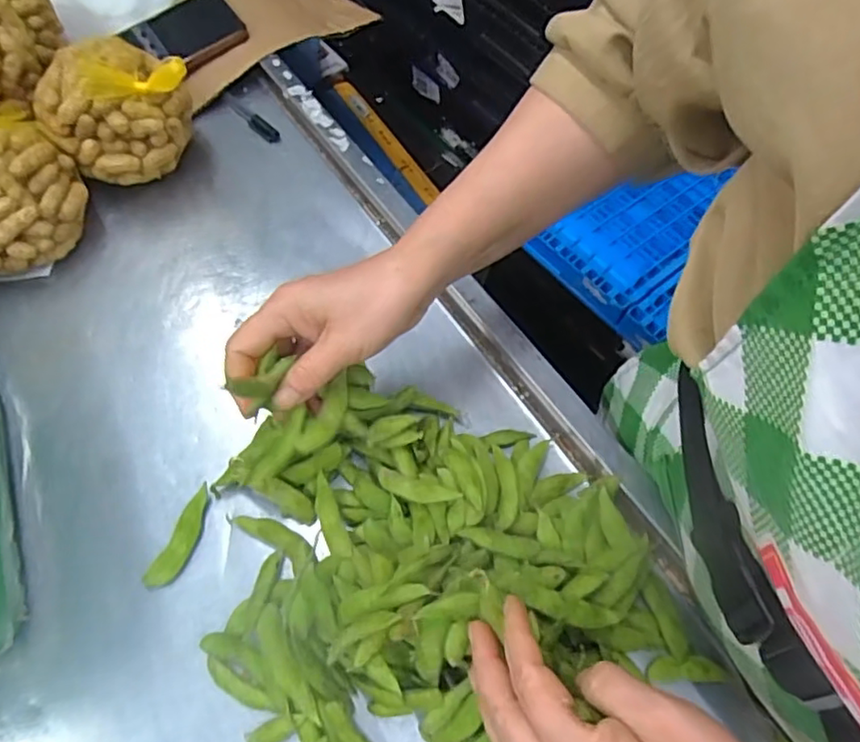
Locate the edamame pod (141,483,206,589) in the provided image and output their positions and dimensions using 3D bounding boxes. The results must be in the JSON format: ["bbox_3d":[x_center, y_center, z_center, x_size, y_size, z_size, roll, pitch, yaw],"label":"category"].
[{"bbox_3d":[-0.157,0.107,0.394,0.016,0.013,0.066,22,63,8],"label":"edamame pod"}]

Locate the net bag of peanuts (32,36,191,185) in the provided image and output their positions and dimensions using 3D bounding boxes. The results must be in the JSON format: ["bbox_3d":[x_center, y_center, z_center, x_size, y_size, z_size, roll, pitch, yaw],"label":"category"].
[{"bbox_3d":[-0.252,-0.202,0.499,0.108,0.093,0.077,-38,70,-20],"label":"net bag of peanuts"}]

